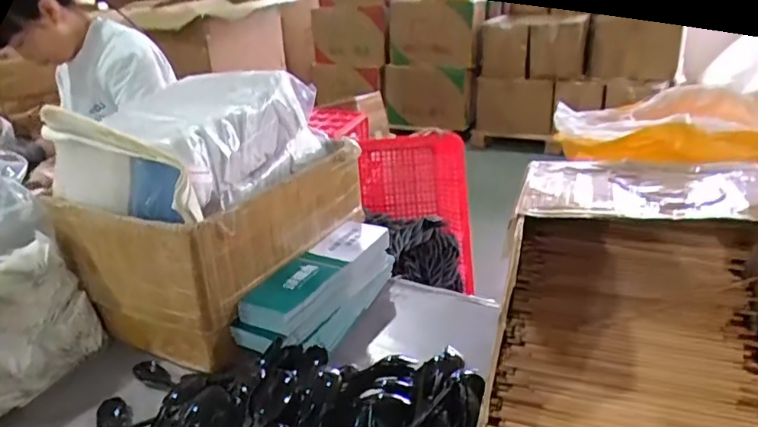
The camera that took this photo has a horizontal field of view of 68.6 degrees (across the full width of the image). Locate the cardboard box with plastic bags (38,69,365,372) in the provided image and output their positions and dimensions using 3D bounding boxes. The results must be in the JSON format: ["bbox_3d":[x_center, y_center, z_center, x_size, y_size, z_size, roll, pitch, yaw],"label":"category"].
[{"bbox_3d":[-0.240,-0.026,0.869,0.285,0.316,0.394,9,26,25],"label":"cardboard box with plastic bags"}]

